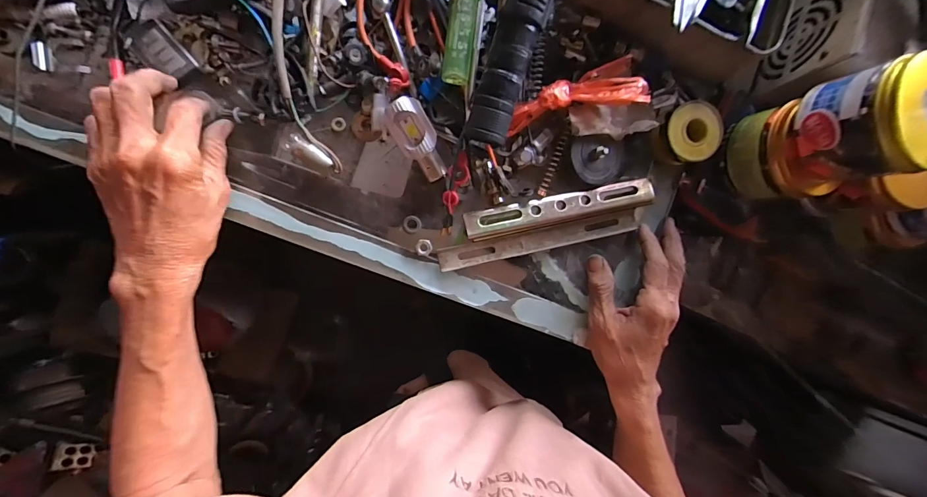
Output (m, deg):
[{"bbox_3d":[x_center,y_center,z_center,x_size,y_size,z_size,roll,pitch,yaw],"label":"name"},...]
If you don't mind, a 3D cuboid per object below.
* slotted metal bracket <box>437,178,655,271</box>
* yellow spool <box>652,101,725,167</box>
[{"bbox_3d":[0.077,-0.022,0.354,0.202,0.013,0.047,-12,93,-8],"label":"slotted metal bracket"},{"bbox_3d":[0.205,-0.103,0.360,0.051,0.030,0.051,0,91,-8],"label":"yellow spool"}]

